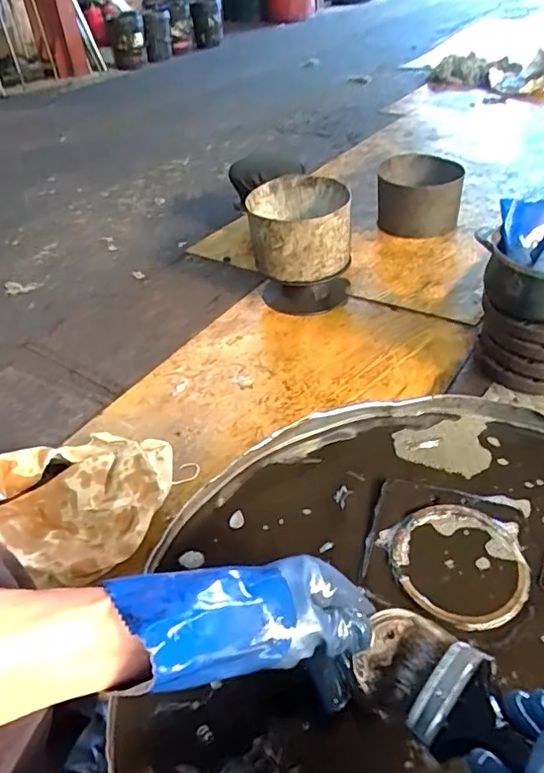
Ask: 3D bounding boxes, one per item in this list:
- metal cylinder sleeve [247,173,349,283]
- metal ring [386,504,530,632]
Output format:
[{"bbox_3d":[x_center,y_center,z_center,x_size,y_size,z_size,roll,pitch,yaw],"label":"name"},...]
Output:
[{"bbox_3d":[0.079,-0.448,1.594,0.282,0.190,0.299,-3,40,3],"label":"metal cylinder sleeve"},{"bbox_3d":[0.173,0.161,0.513,0.116,0.007,0.120,-2,39,2],"label":"metal ring"}]

